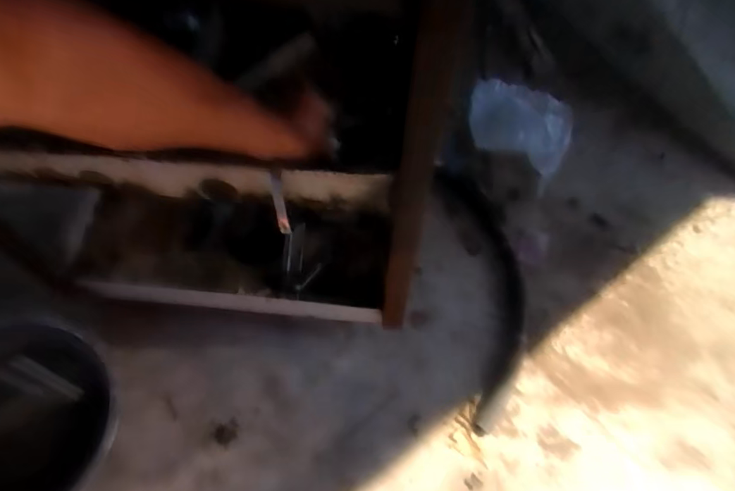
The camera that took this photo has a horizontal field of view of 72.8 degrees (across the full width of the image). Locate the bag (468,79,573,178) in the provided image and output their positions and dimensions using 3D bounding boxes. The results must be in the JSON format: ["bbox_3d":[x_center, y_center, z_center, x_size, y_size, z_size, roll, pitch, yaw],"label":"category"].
[{"bbox_3d":[0.394,-0.314,1.296,0.261,0.091,0.221,16,58,10],"label":"bag"}]

